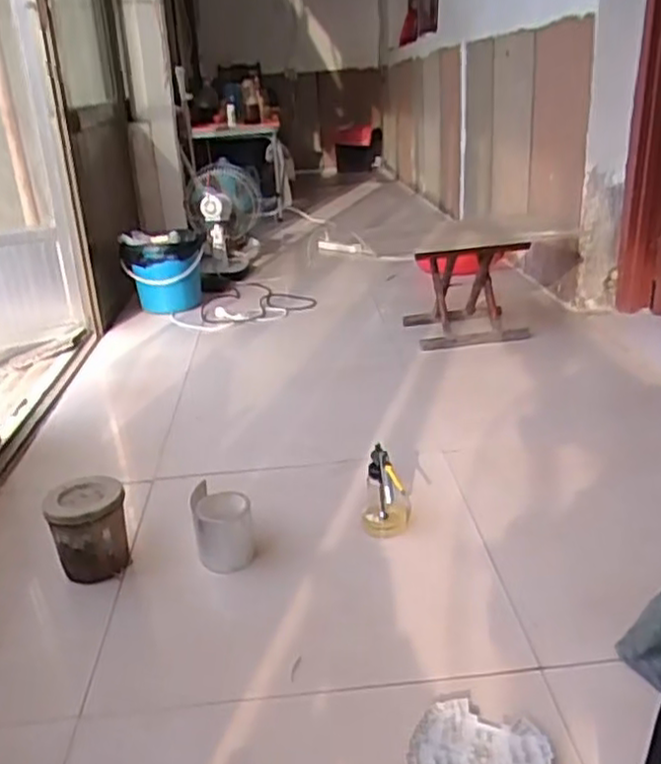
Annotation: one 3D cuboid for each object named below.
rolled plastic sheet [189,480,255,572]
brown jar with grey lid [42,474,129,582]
[{"bbox_3d":[-0.184,0.245,1.221,0.096,0.143,0.134,-9,25,-14],"label":"rolled plastic sheet"},{"bbox_3d":[-0.389,0.235,1.153,0.119,0.133,0.116,-7,25,-11],"label":"brown jar with grey lid"}]

